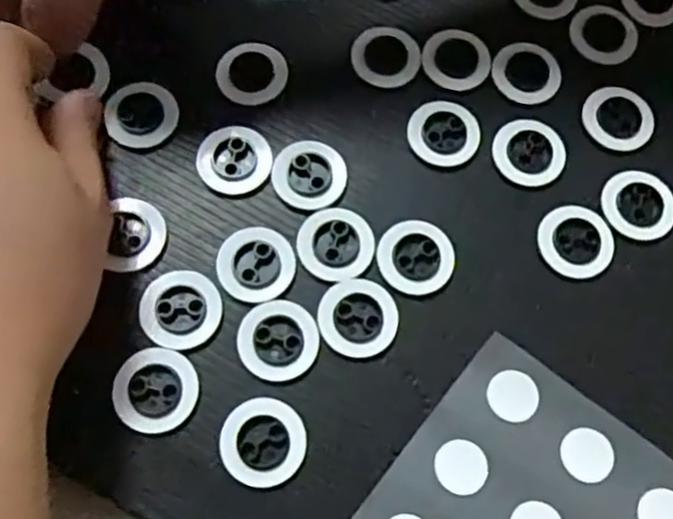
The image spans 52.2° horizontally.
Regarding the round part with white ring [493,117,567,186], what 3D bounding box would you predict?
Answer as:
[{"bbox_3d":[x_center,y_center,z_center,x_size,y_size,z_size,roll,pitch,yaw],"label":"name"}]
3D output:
[{"bbox_3d":[0.075,-0.043,0.268,0.027,0.004,0.027,0,71,0],"label":"round part with white ring"}]

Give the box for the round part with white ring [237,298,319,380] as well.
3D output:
[{"bbox_3d":[-0.020,0.028,0.239,0.027,0.004,0.028,0,71,0],"label":"round part with white ring"}]

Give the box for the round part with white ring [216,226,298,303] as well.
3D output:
[{"bbox_3d":[-0.029,0.001,0.248,0.027,0.004,0.027,0,71,0],"label":"round part with white ring"}]

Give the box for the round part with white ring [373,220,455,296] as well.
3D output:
[{"bbox_3d":[0.029,-0.001,0.252,0.028,0.004,0.027,18,72,6],"label":"round part with white ring"}]

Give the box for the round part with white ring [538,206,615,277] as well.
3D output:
[{"bbox_3d":[0.090,-0.007,0.257,0.027,0.004,0.027,0,71,0],"label":"round part with white ring"}]

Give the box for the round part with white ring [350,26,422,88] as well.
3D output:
[{"bbox_3d":[0.020,-0.083,0.279,0.027,0.005,0.025,0,71,0],"label":"round part with white ring"}]

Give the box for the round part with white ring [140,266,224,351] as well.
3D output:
[{"bbox_3d":[-0.055,0.017,0.241,0.027,0.004,0.027,0,71,0],"label":"round part with white ring"}]

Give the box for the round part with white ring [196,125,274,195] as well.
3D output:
[{"bbox_3d":[-0.039,-0.038,0.262,0.028,0.004,0.025,-23,73,-8],"label":"round part with white ring"}]

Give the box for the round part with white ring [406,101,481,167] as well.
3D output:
[{"bbox_3d":[0.043,-0.050,0.269,0.027,0.004,0.028,0,71,0],"label":"round part with white ring"}]

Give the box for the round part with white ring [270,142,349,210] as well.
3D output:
[{"bbox_3d":[-0.010,-0.033,0.261,0.028,0.004,0.027,0,71,0],"label":"round part with white ring"}]

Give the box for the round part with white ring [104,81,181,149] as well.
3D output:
[{"bbox_3d":[-0.076,-0.056,0.269,0.028,0.009,0.026,0,71,0],"label":"round part with white ring"}]

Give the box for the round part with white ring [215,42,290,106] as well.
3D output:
[{"bbox_3d":[-0.034,-0.075,0.275,0.028,0.004,0.026,0,71,0],"label":"round part with white ring"}]

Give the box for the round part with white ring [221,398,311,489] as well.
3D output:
[{"bbox_3d":[-0.024,0.060,0.227,0.027,0.004,0.028,16,72,5],"label":"round part with white ring"}]

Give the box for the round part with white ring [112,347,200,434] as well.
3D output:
[{"bbox_3d":[-0.061,0.044,0.233,0.027,0.004,0.027,0,71,0],"label":"round part with white ring"}]

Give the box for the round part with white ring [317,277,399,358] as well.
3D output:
[{"bbox_3d":[0.008,0.020,0.243,0.027,0.004,0.028,0,71,0],"label":"round part with white ring"}]

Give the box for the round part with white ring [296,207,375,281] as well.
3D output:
[{"bbox_3d":[0.000,-0.006,0.253,0.027,0.004,0.028,0,71,0],"label":"round part with white ring"}]

